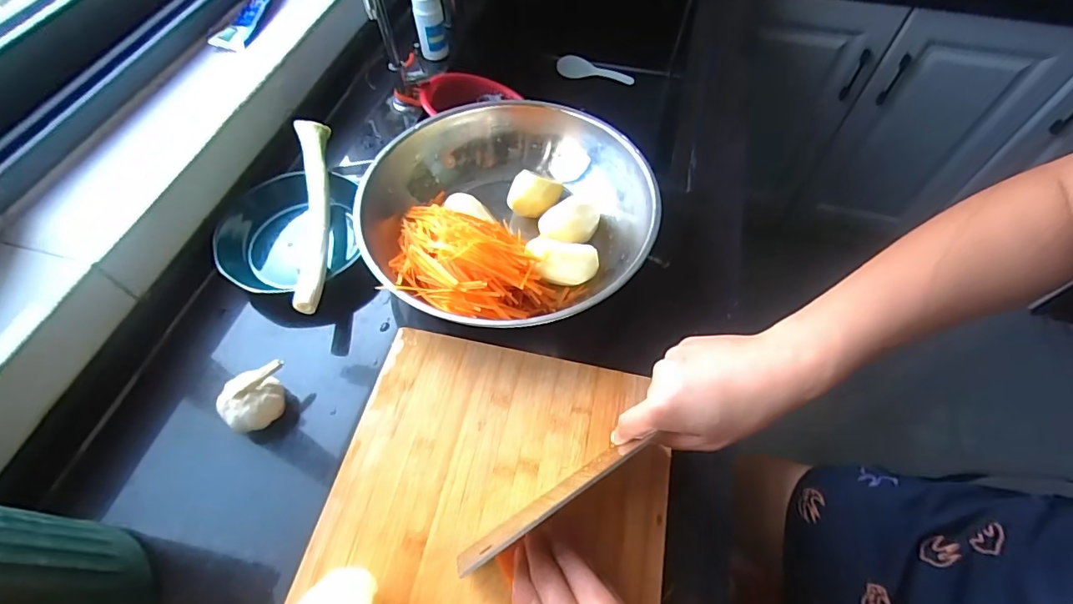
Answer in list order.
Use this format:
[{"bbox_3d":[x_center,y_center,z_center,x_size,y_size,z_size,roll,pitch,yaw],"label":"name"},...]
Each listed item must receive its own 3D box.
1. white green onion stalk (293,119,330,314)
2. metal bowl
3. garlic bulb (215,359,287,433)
[{"bbox_3d":[-0.244,-0.095,0.545,0.037,0.039,0.264,-10,59,-6],"label":"white green onion stalk"},{"bbox_3d":[-0.031,-0.095,0.546,0.295,0.084,0.299,0,58,0],"label":"metal bowl"},{"bbox_3d":[-0.254,0.093,0.458,0.057,0.056,0.051,-15,60,-9],"label":"garlic bulb"}]

